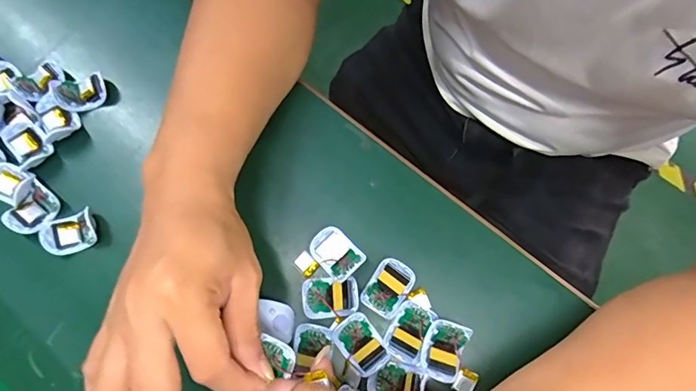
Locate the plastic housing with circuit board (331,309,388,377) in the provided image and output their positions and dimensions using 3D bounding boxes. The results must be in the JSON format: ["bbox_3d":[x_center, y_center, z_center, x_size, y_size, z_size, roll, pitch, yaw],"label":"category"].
[{"bbox_3d":[0.010,0.111,0.341,0.029,0.009,0.041,-37,77,-8],"label":"plastic housing with circuit board"}]

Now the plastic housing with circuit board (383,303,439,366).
[{"bbox_3d":[0.045,0.101,0.343,0.028,0.011,0.040,26,77,8],"label":"plastic housing with circuit board"}]

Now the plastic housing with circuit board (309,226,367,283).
[{"bbox_3d":[-0.009,0.044,0.360,0.030,0.014,0.042,-43,78,-9],"label":"plastic housing with circuit board"}]

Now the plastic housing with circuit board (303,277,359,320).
[{"bbox_3d":[-0.013,0.076,0.351,0.041,0.012,0.030,-8,75,0],"label":"plastic housing with circuit board"}]

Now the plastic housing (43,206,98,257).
[{"bbox_3d":[-0.225,0.029,0.373,0.040,0.015,0.032,-23,75,-5],"label":"plastic housing"}]

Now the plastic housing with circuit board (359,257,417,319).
[{"bbox_3d":[0.030,0.071,0.353,0.030,0.011,0.042,33,78,10],"label":"plastic housing with circuit board"}]

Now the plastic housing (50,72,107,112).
[{"bbox_3d":[-0.237,-0.093,0.409,0.040,0.022,0.030,-21,75,-4],"label":"plastic housing"}]

